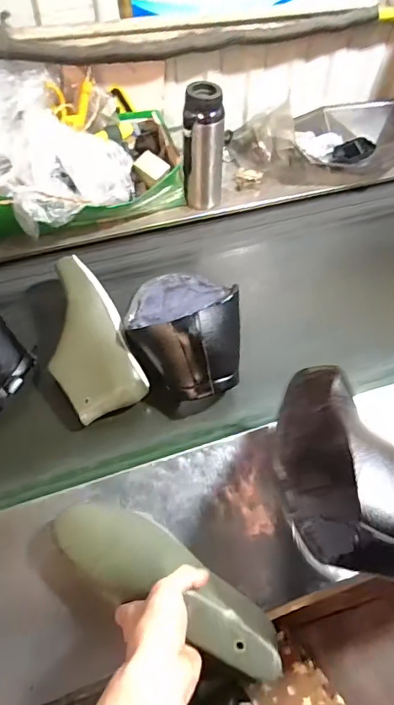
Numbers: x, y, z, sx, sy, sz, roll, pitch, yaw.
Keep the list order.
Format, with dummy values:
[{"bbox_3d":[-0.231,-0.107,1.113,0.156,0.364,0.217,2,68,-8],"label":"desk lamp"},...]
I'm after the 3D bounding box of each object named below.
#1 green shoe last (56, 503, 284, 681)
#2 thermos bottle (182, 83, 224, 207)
[{"bbox_3d":[-0.031,0.253,0.523,0.273,0.133,0.085,23,58,28],"label":"green shoe last"},{"bbox_3d":[0.014,-0.389,0.916,0.077,0.232,0.064,3,57,-1],"label":"thermos bottle"}]

